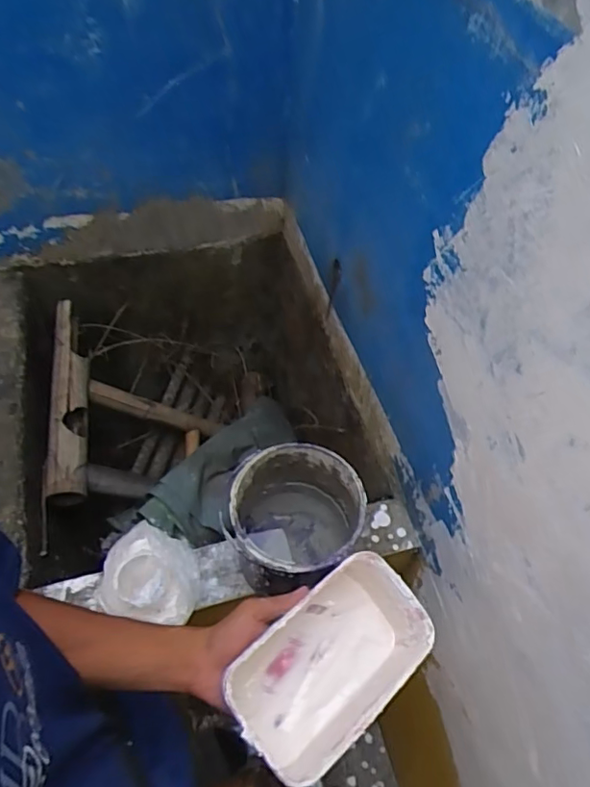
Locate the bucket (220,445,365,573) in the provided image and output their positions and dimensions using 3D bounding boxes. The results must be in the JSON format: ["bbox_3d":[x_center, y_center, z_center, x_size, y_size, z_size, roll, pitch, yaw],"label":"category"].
[{"bbox_3d":[-0.005,0.198,0.833,0.185,0.186,0.193,39,62,20],"label":"bucket"}]

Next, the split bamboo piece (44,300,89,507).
[{"bbox_3d":[-0.493,0.003,1.203,0.073,0.076,0.484,-7,57,-9],"label":"split bamboo piece"}]

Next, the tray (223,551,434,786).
[{"bbox_3d":[0.033,0.246,0.505,0.187,0.086,0.108,-36,66,-25],"label":"tray"}]

